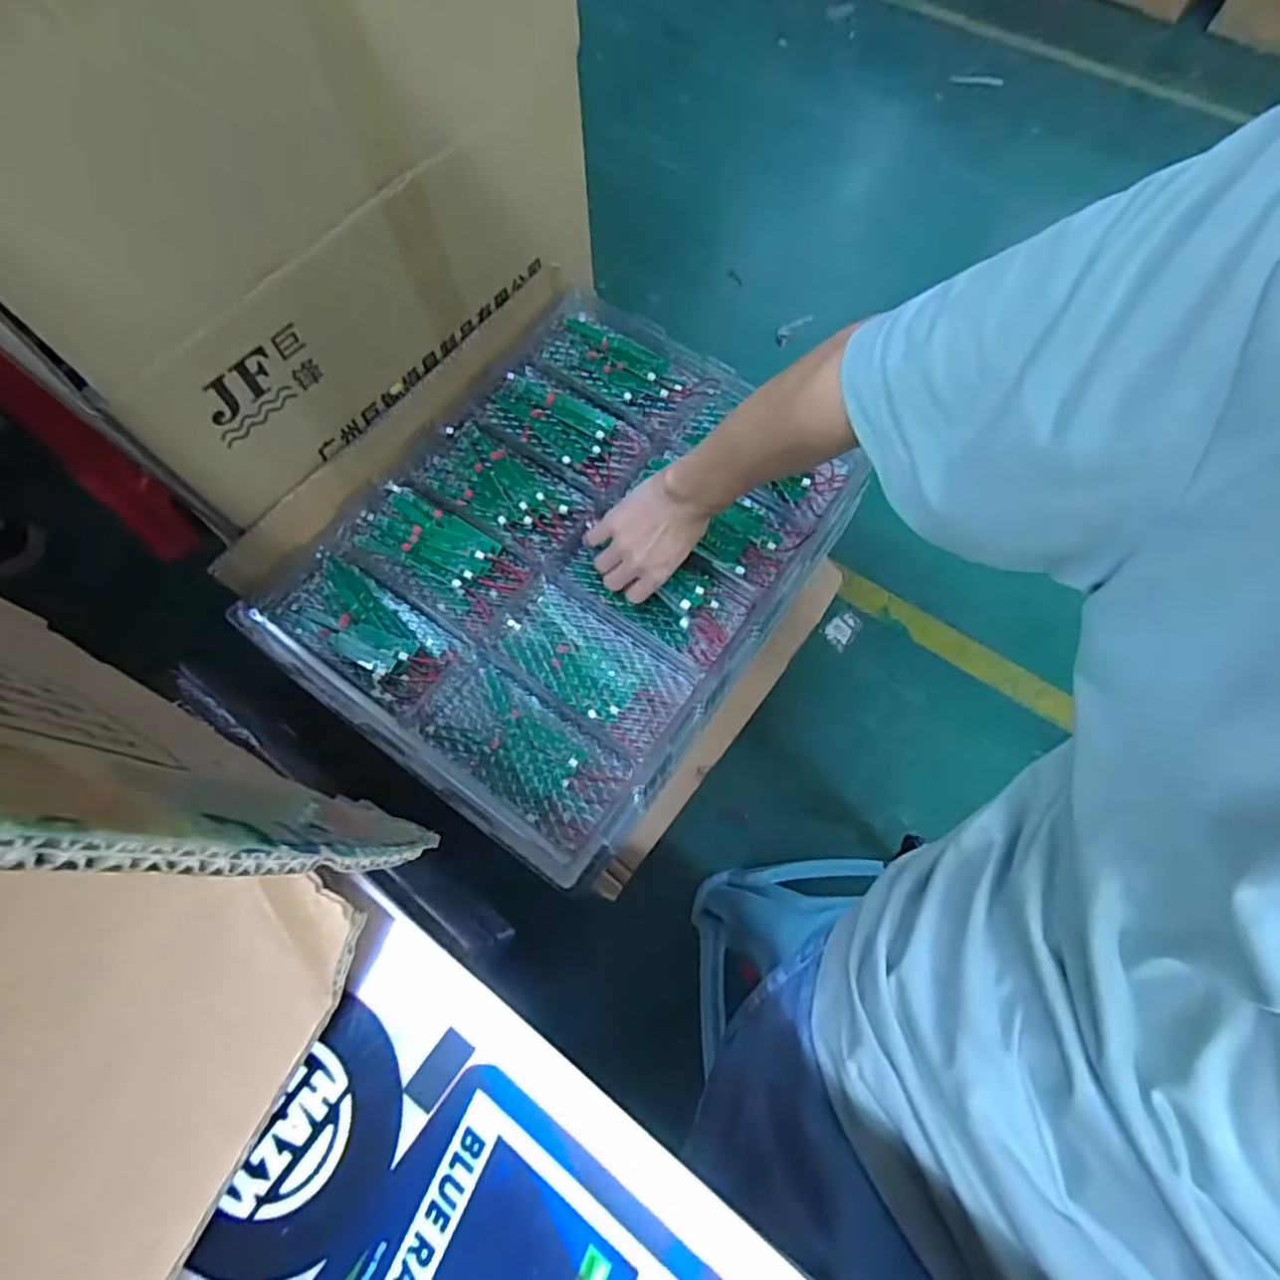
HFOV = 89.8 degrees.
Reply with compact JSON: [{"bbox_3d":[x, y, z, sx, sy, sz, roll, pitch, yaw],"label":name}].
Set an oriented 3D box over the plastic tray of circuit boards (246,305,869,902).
[{"bbox_3d":[-0.073,-0.101,0.680,0.427,0.033,0.540,33,73,13],"label":"plastic tray of circuit boards"}]

